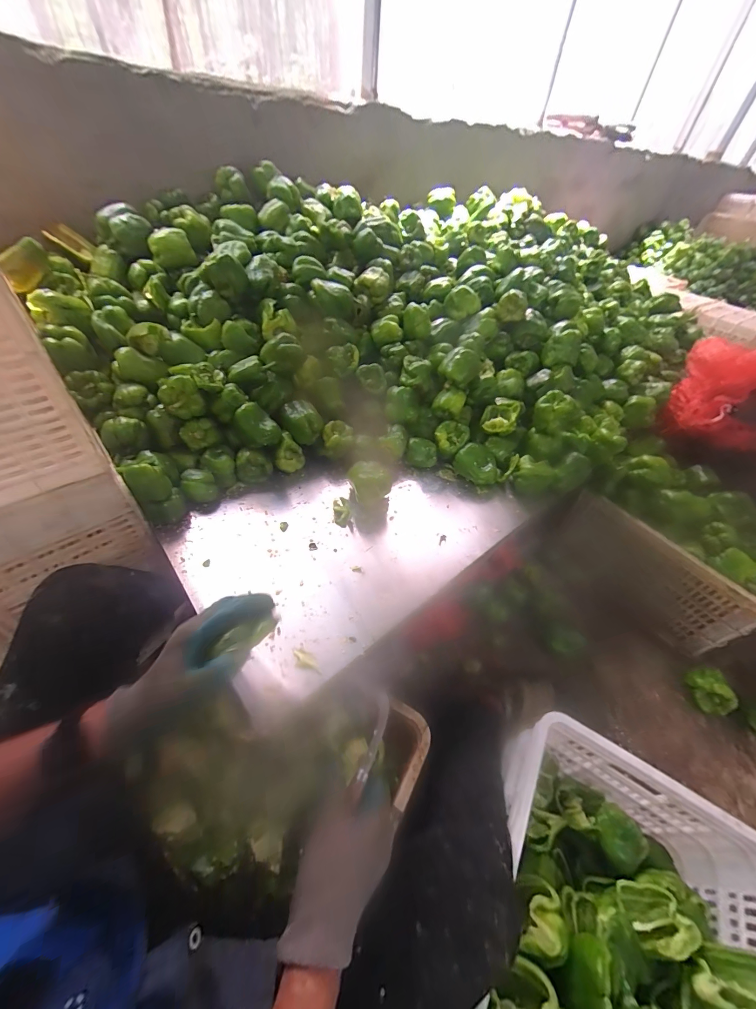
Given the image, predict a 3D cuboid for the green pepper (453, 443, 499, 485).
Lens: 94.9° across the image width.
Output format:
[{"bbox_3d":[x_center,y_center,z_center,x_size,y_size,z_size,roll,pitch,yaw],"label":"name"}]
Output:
[{"bbox_3d":[0.246,-0.101,0.856,0.113,0.059,0.065,25,50,17],"label":"green pepper"}]

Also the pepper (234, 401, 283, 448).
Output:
[{"bbox_3d":[-0.264,-0.171,0.752,0.082,0.070,0.069,23,49,15],"label":"pepper"}]

